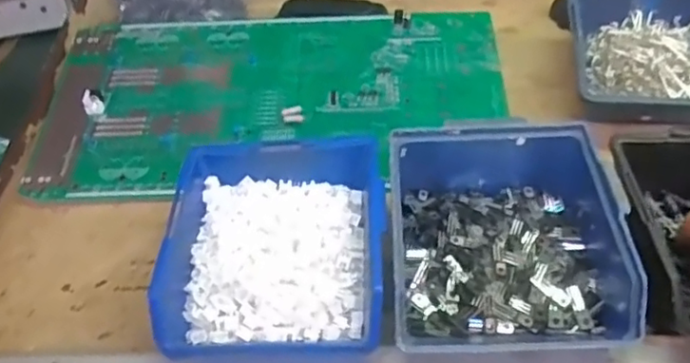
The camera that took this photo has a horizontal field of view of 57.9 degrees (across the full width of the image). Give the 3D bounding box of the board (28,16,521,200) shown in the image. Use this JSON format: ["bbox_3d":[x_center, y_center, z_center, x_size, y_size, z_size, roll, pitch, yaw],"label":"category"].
[{"bbox_3d":[-0.057,-0.068,0.498,0.360,0.011,0.175,-1,57,1],"label":"board"}]

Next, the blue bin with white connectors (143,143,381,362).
[{"bbox_3d":[-0.037,0.036,0.357,0.119,0.046,0.129,-3,41,4],"label":"blue bin with white connectors"}]

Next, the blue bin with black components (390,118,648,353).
[{"bbox_3d":[0.087,0.026,0.353,0.122,0.048,0.141,-3,41,4],"label":"blue bin with black components"}]

